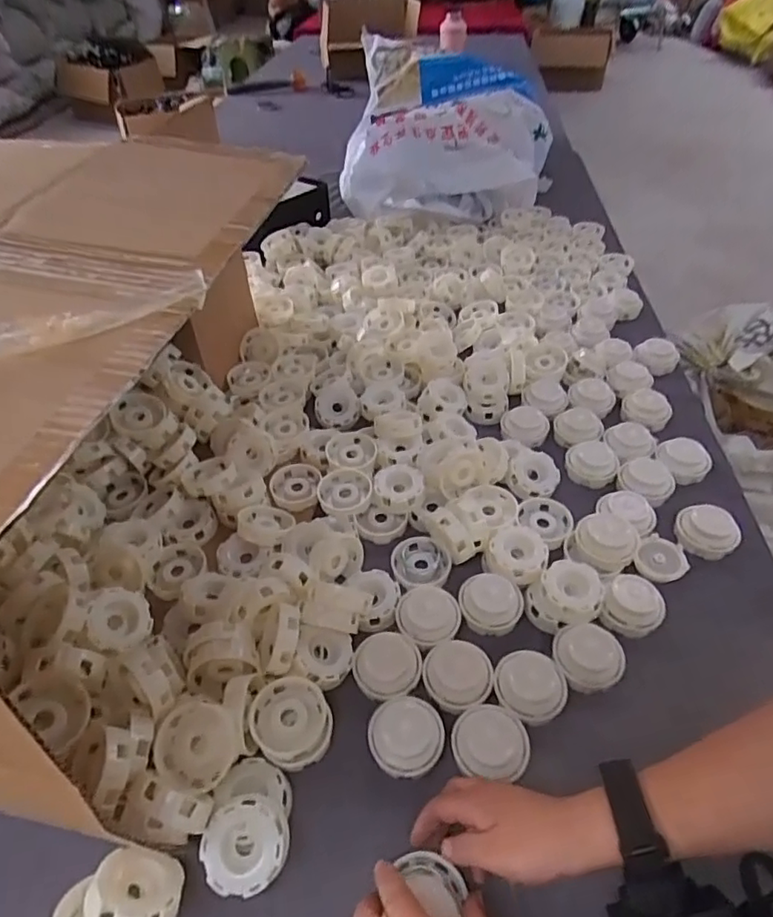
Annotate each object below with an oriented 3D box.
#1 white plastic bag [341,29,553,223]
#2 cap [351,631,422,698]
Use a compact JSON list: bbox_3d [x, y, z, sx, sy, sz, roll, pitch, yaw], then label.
[{"bbox_3d":[0.148,-0.753,1.320,0.465,0.210,0.638,3,42,7],"label":"white plastic bag"},{"bbox_3d":[0.000,0.198,0.551,0.065,0.017,0.060,-2,49,2],"label":"cap"}]

